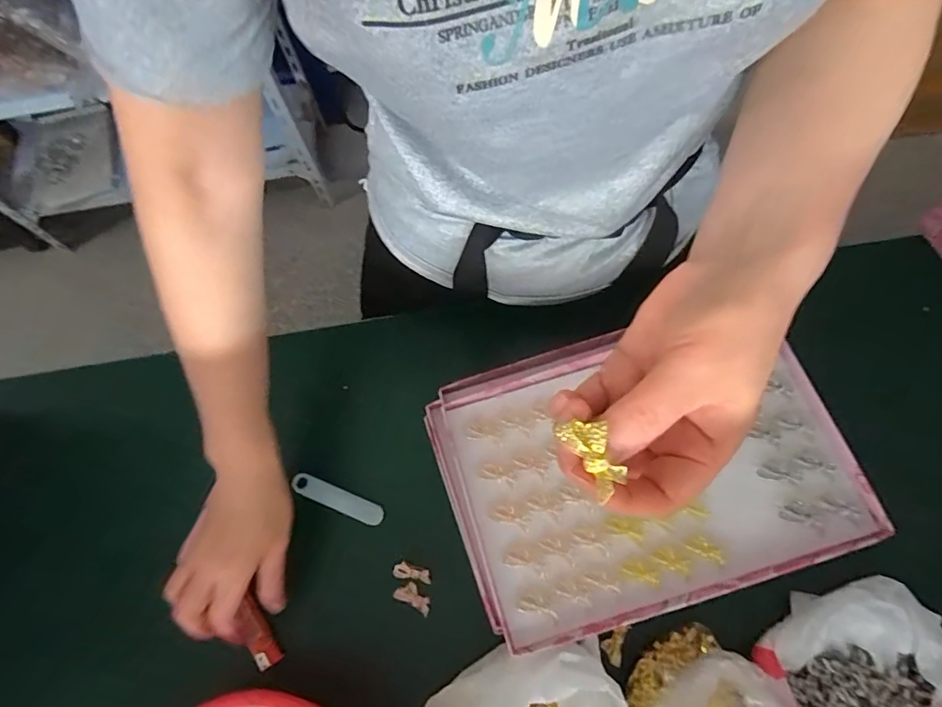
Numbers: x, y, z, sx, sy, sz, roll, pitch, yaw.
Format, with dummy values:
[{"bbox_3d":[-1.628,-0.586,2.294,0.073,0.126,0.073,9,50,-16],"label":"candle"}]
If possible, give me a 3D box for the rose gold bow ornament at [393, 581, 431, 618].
[{"bbox_3d":[-0.048,0.206,0.424,0.032,0.005,0.016,26,72,12],"label":"rose gold bow ornament"}]

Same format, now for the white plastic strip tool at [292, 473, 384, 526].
[{"bbox_3d":[-0.121,0.131,0.452,0.086,0.004,0.018,21,70,5],"label":"white plastic strip tool"}]

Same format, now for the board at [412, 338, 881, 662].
[{"bbox_3d":[0.129,0.085,0.400,0.295,0.031,0.203,-18,74,0],"label":"board"}]

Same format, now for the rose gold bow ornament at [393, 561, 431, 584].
[{"bbox_3d":[-0.050,0.188,0.430,0.032,0.005,0.013,9,69,6],"label":"rose gold bow ornament"}]

